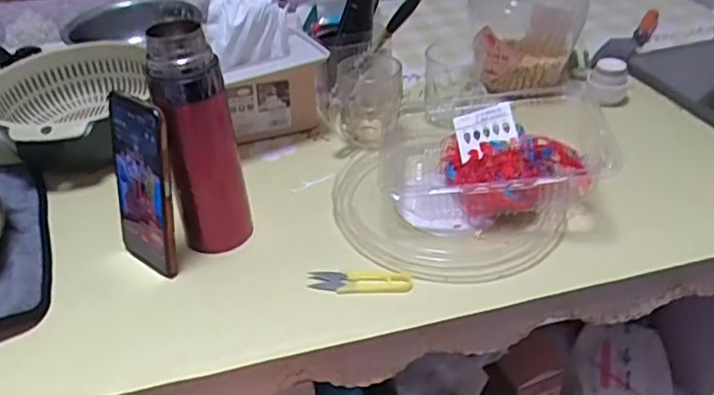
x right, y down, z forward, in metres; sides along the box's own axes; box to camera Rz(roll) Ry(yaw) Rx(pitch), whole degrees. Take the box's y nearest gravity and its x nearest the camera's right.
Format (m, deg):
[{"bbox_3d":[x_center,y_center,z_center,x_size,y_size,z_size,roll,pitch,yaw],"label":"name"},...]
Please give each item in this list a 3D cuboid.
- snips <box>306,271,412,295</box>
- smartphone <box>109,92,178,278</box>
[{"bbox_3d":[0.002,0.078,0.556,0.092,0.008,0.023,1,37,4],"label":"snips"},{"bbox_3d":[-0.194,-0.009,0.552,0.077,0.164,0.008,21,31,32],"label":"smartphone"}]

